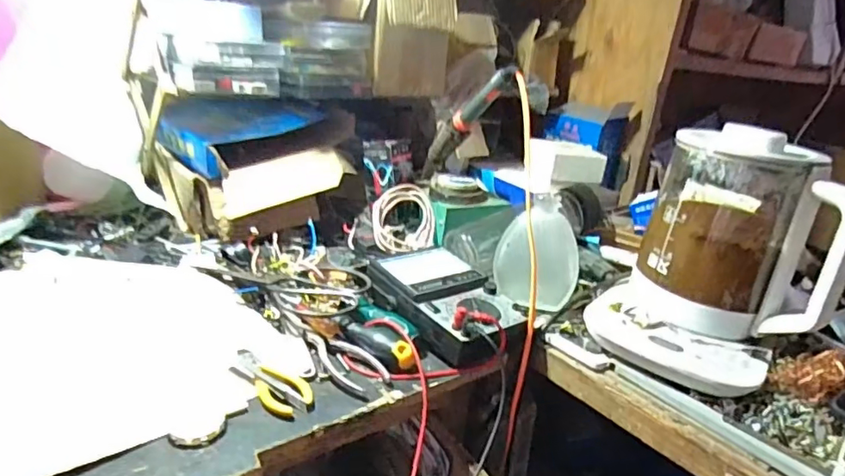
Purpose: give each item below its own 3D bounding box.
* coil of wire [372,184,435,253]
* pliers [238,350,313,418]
[{"bbox_3d":[-0.027,-0.026,0.765,0.083,0.093,0.029,3,-9,-18],"label":"coil of wire"},{"bbox_3d":[-0.139,0.128,0.504,0.036,0.014,0.095,-15,31,-43],"label":"pliers"}]

